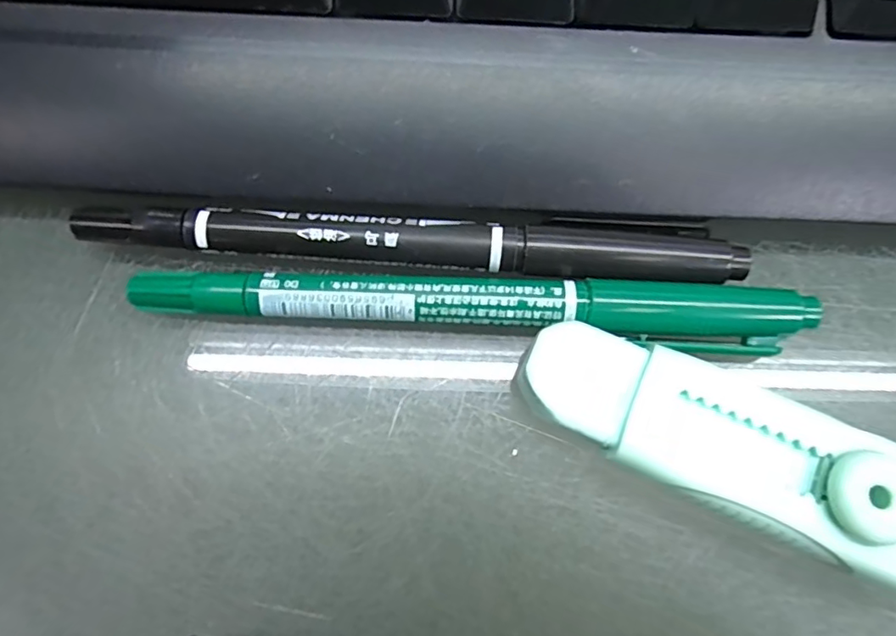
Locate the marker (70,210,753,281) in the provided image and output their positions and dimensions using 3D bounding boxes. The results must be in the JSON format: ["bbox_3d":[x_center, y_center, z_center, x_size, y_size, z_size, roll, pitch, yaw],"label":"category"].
[{"bbox_3d":[-0.008,-0.015,0.115,0.135,0.012,0.012,1,76,-1],"label":"marker"}]

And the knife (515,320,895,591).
[{"bbox_3d":[0.054,0.026,0.103,0.085,0.019,0.023,24,77,5],"label":"knife"}]

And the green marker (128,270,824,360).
[{"bbox_3d":[0.005,-0.003,0.112,0.133,0.012,0.012,4,76,0],"label":"green marker"}]

